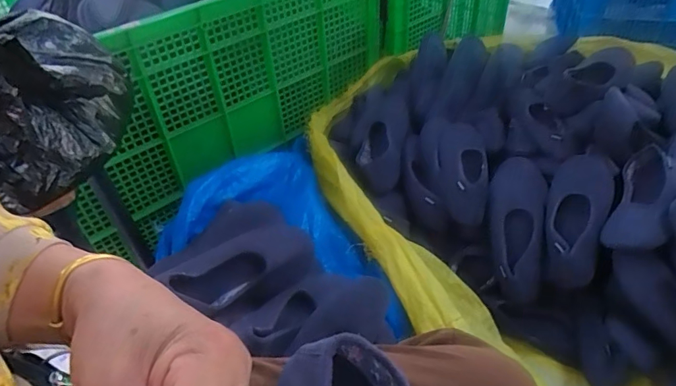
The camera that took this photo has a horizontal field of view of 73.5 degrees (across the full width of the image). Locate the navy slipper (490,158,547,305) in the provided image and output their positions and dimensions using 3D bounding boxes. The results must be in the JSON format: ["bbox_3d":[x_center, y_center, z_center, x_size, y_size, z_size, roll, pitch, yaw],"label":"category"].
[{"bbox_3d":[0.344,0.058,0.868,0.105,0.055,0.288,5,70,12],"label":"navy slipper"}]

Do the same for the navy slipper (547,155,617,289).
[{"bbox_3d":[0.441,0.040,0.837,0.101,0.057,0.268,13,65,21],"label":"navy slipper"}]

